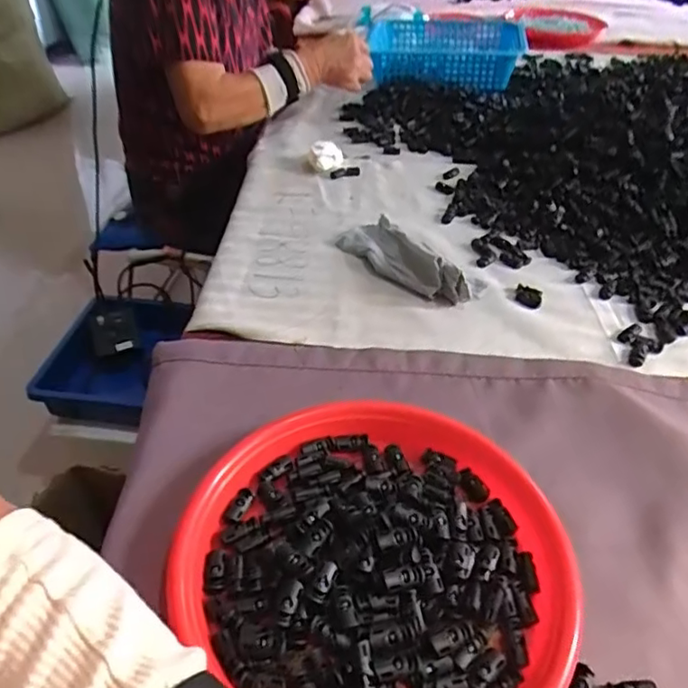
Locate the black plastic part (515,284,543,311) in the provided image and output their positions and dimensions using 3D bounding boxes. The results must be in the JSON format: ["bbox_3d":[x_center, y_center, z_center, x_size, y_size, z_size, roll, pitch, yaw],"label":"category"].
[{"bbox_3d":[0.203,-0.052,0.643,0.028,0.013,0.029,11,42,11],"label":"black plastic part"}]

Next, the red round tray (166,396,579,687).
[{"bbox_3d":[0.035,0.134,0.403,0.244,0.030,0.263,1,41,-1],"label":"red round tray"}]

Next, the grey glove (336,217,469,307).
[{"bbox_3d":[0.066,-0.100,0.661,0.053,0.044,0.183,-29,50,-30],"label":"grey glove"}]

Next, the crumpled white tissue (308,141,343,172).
[{"bbox_3d":[-0.024,-0.272,0.853,0.050,0.040,0.056,7,42,6],"label":"crumpled white tissue"}]

